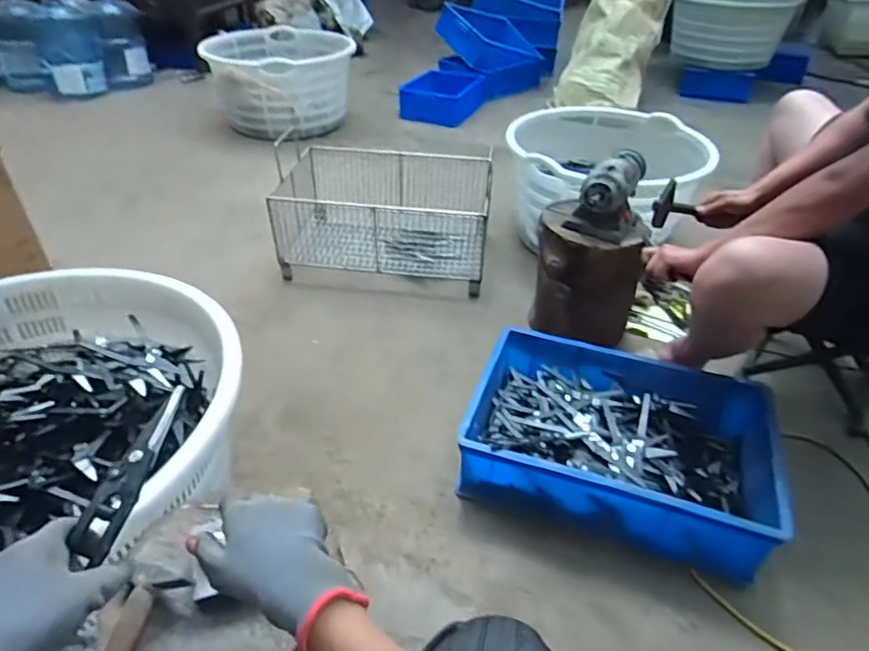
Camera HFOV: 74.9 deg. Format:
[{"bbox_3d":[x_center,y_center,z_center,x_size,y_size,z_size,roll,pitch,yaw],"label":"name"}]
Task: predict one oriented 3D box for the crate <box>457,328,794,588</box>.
[{"bbox_3d":[0.324,0.200,1.040,0.504,0.134,0.366,13,40,13],"label":"crate"}]

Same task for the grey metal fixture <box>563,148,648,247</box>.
[{"bbox_3d":[0.388,-0.296,1.255,0.132,0.153,0.241,19,41,20],"label":"grey metal fixture"}]

